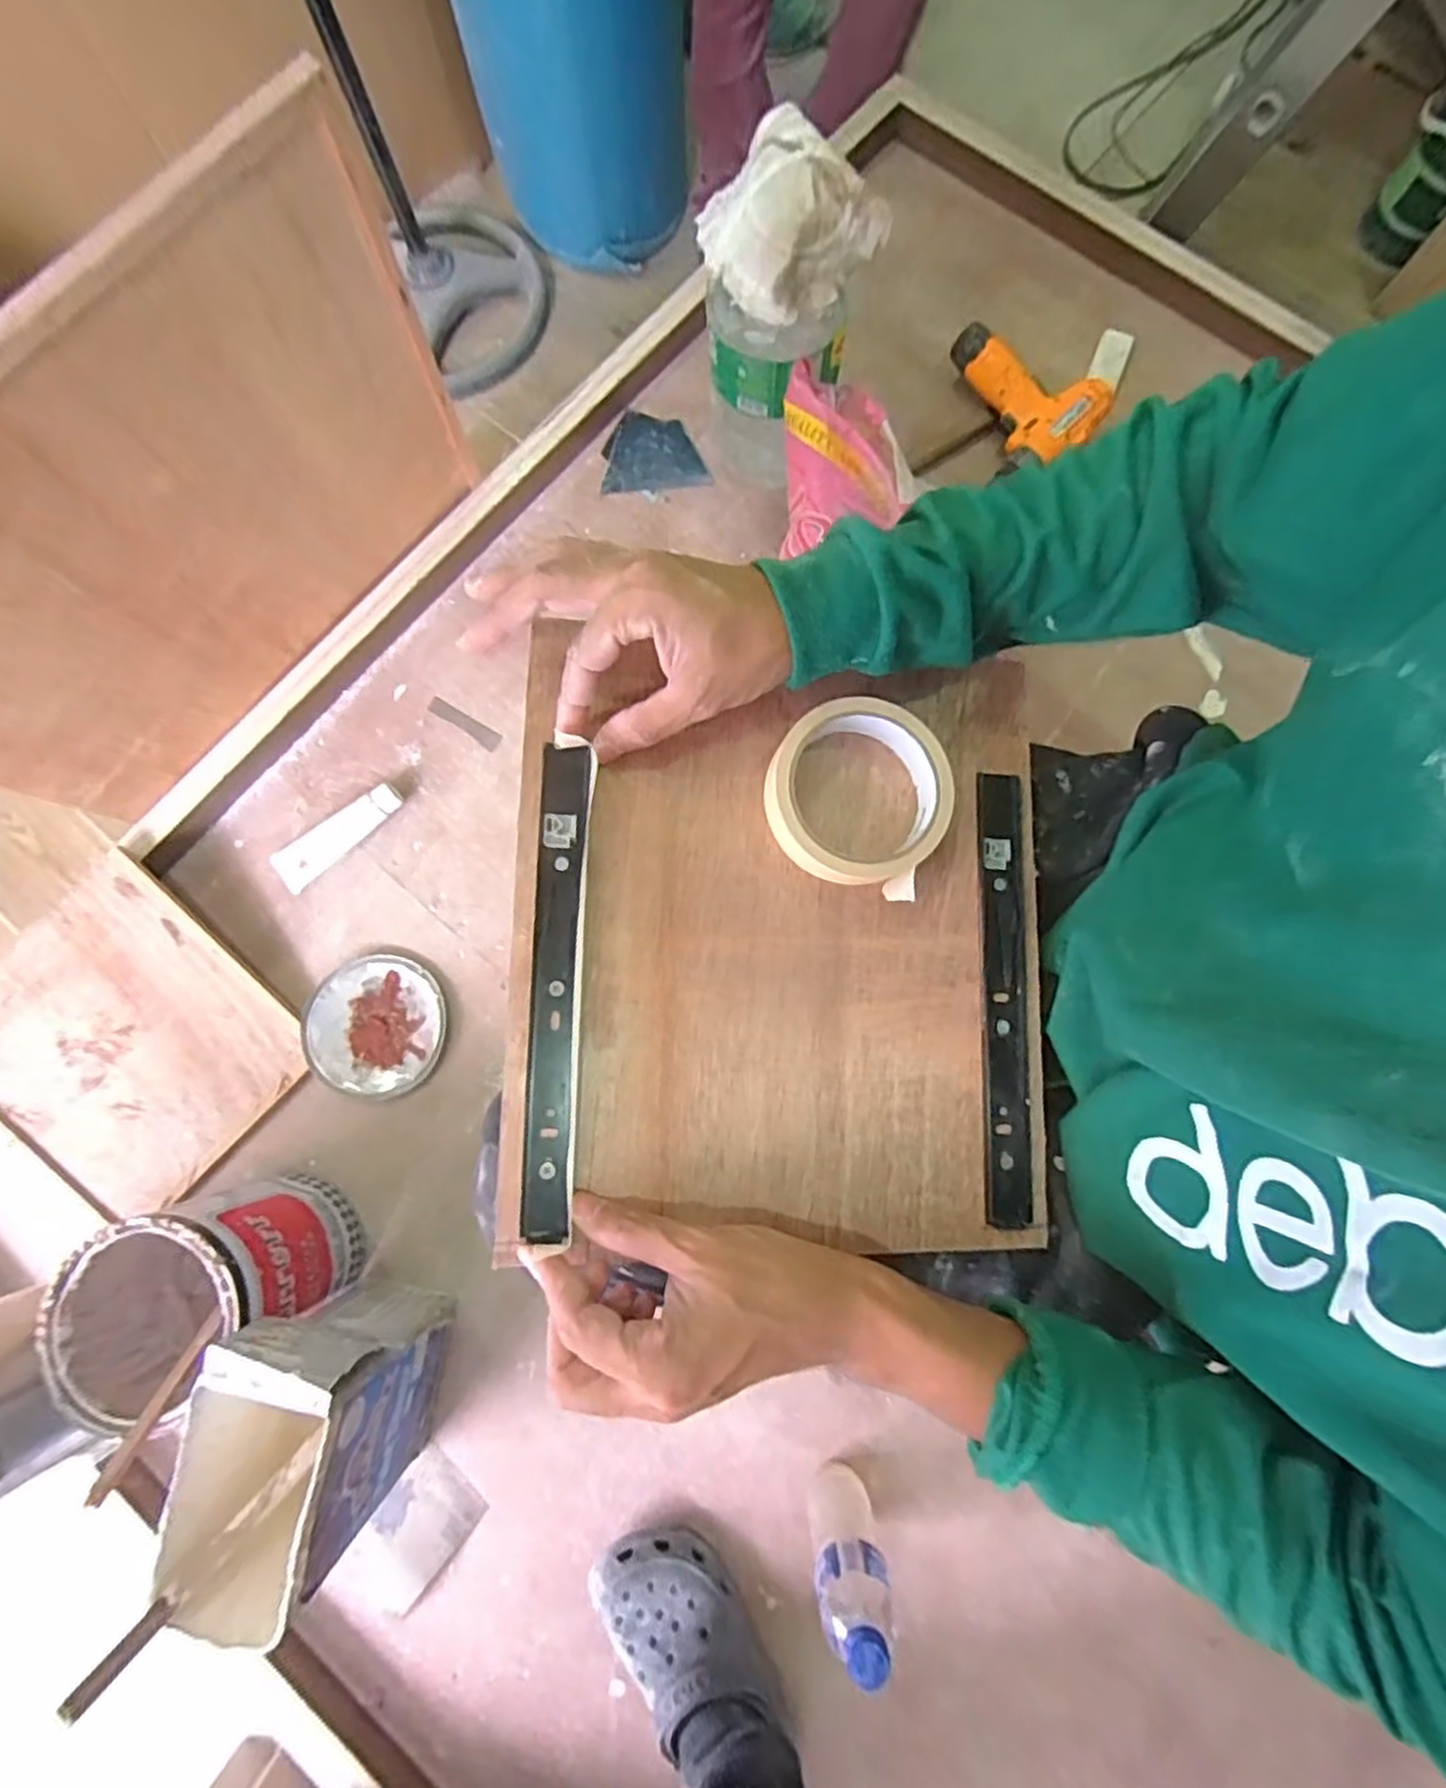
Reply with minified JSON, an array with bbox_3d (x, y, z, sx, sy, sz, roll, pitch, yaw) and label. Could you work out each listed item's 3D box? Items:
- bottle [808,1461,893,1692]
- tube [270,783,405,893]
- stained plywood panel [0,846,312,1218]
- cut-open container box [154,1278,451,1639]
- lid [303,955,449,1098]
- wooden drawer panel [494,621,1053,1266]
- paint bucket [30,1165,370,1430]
[{"bbox_3d":[0.105,0.554,0.619,0.060,0.182,0.052,-12,80,-2],"label":"bottle"},{"bbox_3d":[-0.435,-0.070,0.835,0.156,0.029,0.052,-40,82,-7],"label":"tube"},{"bbox_3d":[-0.620,0.153,0.778,0.297,0.019,0.262,44,78,-5],"label":"stained plywood panel"},{"bbox_3d":[-0.339,0.446,0.639,0.122,0.228,0.179,9,80,2],"label":"cut-open container box"},{"bbox_3d":[-0.375,0.142,0.806,0.138,0.026,0.146,0,79,0],"label":"lid"},{"bbox_3d":[0.038,0.023,0.377,0.277,0.027,0.297,1,83,-9],"label":"wooden drawer panel"},{"bbox_3d":[-0.453,0.346,0.667,0.160,0.181,0.152,-26,80,-4],"label":"paint bucket"}]

